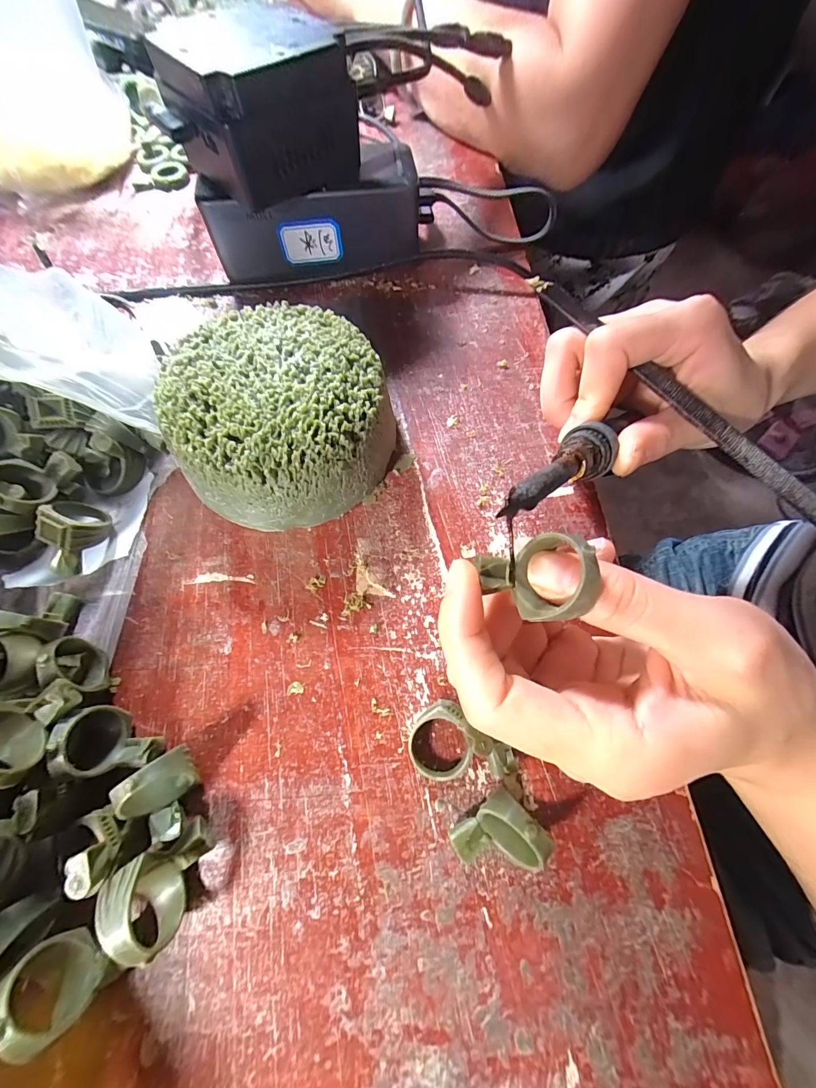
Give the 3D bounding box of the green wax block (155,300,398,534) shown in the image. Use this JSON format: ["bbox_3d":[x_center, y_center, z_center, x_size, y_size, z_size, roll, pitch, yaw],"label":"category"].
[{"bbox_3d":[-0.060,-0.063,0.192,0.098,0.049,0.100,-27,70,-11],"label":"green wax block"}]

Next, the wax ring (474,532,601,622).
[{"bbox_3d":[0.036,0.009,0.111,0.026,0.018,0.024,0,66,1],"label":"wax ring"}]

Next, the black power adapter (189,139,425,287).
[{"bbox_3d":[-0.059,-0.205,0.250,0.128,0.052,0.047,-11,66,-4],"label":"black power adapter"}]

